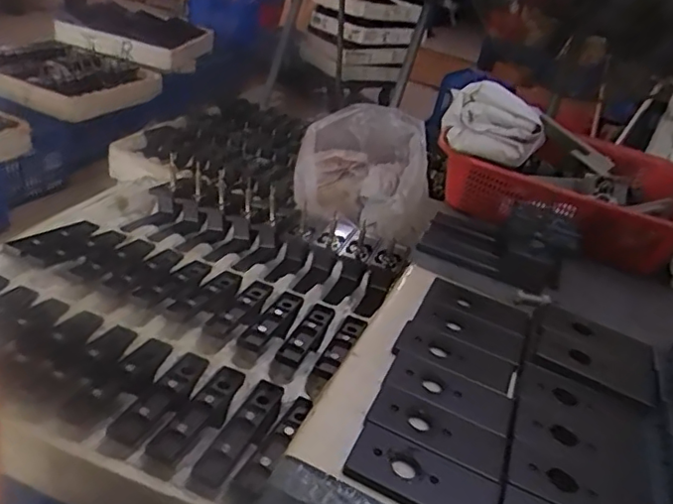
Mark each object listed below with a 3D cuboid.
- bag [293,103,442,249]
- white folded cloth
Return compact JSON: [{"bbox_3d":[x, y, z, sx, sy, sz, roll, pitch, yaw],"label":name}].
[{"bbox_3d":[0.059,-0.176,1.279,0.290,0.205,0.314,7,30,-8],"label":"bag"},{"bbox_3d":[0.202,-0.166,0.762,0.125,0.075,0.068,17,30,9],"label":"white folded cloth"}]

